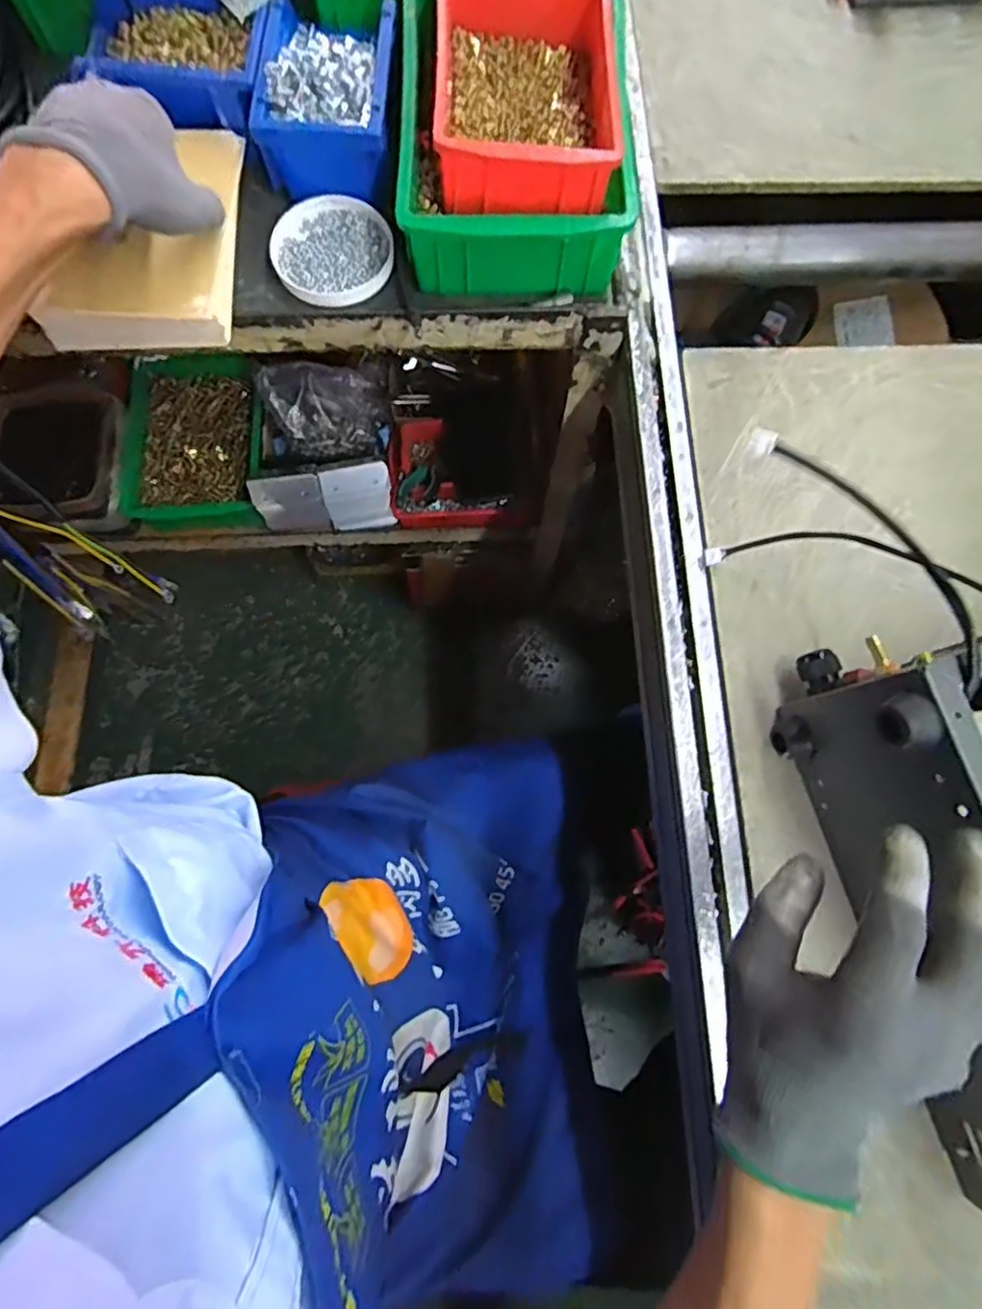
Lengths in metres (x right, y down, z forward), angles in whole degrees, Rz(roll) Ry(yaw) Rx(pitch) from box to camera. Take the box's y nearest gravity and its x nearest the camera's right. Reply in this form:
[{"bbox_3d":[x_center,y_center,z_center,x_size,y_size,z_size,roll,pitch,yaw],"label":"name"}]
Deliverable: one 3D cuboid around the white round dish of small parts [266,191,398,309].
[{"bbox_3d":[-0.135,-0.342,0.526,0.097,0.010,0.104,0,78,-1],"label":"white round dish of small parts"}]

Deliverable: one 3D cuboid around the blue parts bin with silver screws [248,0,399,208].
[{"bbox_3d":[-0.130,-0.461,0.514,0.109,0.062,0.132,7,78,1],"label":"blue parts bin with silver screws"}]

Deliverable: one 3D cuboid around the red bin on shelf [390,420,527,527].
[{"bbox_3d":[-0.051,-0.243,0.853,0.181,0.110,0.129,1,78,0],"label":"red bin on shelf"}]

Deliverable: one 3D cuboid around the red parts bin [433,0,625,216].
[{"bbox_3d":[0.027,-0.434,0.478,0.126,0.057,0.200,0,77,-2],"label":"red parts bin"}]

